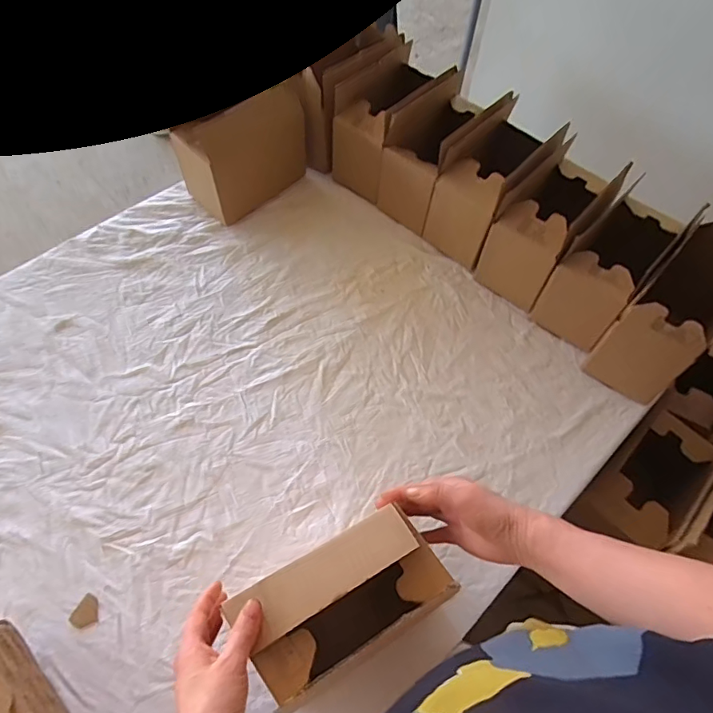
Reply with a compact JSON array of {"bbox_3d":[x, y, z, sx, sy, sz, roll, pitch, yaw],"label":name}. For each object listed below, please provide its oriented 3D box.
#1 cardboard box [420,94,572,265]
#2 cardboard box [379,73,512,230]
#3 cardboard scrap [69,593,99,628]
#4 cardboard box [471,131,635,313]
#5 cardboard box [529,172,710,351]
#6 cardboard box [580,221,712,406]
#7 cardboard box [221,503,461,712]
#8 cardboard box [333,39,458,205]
[{"bbox_3d":[0.229,-0.288,0.835,0.123,0.193,0.220,38,66,17],"label":"cardboard box"},{"bbox_3d":[0.146,-0.350,0.865,0.119,0.190,0.207,37,64,16],"label":"cardboard box"},{"bbox_3d":[-0.308,0.293,0.569,0.028,0.005,0.033,27,62,11],"label":"cardboard scrap"},{"bbox_3d":[0.301,-0.205,0.805,0.117,0.172,0.198,37,64,16],"label":"cardboard box"},{"bbox_3d":[0.385,-0.127,0.779,0.107,0.150,0.185,39,65,17],"label":"cardboard box"},{"bbox_3d":[0.453,-0.054,0.715,0.119,0.187,0.206,41,65,18],"label":"cardboard box"},{"bbox_3d":[-0.014,0.251,0.516,0.185,0.129,0.101,-26,65,-17],"label":"cardboard box"},{"bbox_3d":[0.056,-0.415,0.898,0.111,0.183,0.203,34,63,14],"label":"cardboard box"}]

